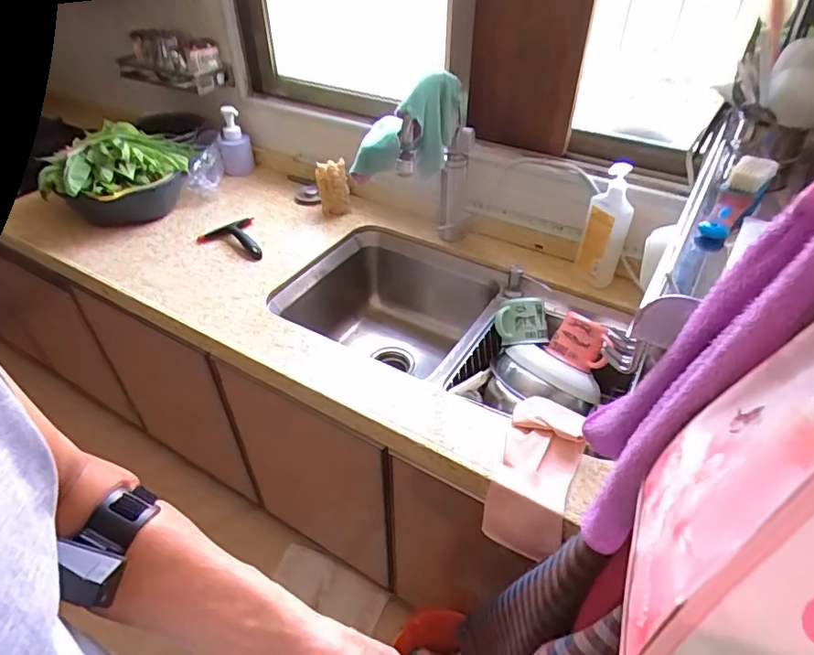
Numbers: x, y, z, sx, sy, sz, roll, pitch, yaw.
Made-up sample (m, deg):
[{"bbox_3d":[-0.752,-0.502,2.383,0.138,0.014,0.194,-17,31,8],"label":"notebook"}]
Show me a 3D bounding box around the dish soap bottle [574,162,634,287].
[{"bbox_3d":[0.374,-0.180,0.972,0.078,0.240,0.082,16,44,17],"label":"dish soap bottle"}]

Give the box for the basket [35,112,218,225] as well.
[{"bbox_3d":[-0.657,-0.397,1.262,0.406,0.166,0.268,-28,49,-28],"label":"basket"}]

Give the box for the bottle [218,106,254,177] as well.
[{"bbox_3d":[-0.476,-0.515,1.409,0.086,0.168,0.081,-11,44,-13],"label":"bottle"}]

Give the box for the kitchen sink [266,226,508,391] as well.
[{"bbox_3d":[-0.038,0.008,1.127,0.463,0.230,0.379,22,46,23],"label":"kitchen sink"}]

